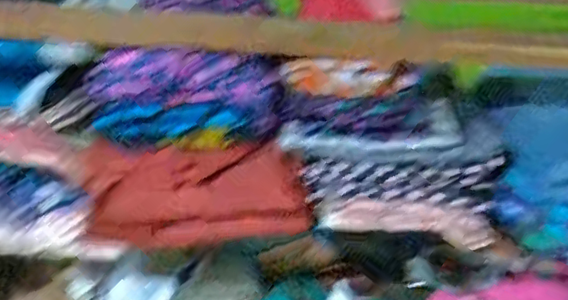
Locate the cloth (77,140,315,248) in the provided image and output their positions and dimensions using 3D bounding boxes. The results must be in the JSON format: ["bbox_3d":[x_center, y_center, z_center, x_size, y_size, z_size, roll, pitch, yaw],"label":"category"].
[{"bbox_3d":[-0.094,0.047,0.623,0.234,0.115,0.026,0,18,1],"label":"cloth"}]

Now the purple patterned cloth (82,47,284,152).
[{"bbox_3d":[-0.098,-0.053,0.596,0.185,0.098,0.031,-1,19,-2],"label":"purple patterned cloth"}]

